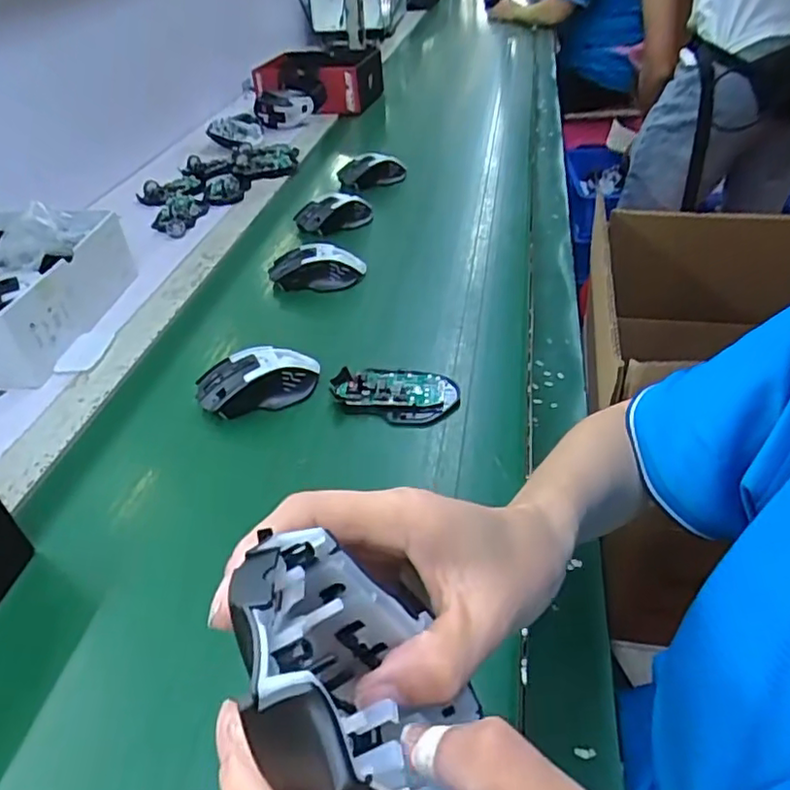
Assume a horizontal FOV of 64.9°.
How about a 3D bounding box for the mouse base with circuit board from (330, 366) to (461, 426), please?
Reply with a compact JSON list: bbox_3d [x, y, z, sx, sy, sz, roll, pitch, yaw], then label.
[{"bbox_3d":[0.000,-0.003,0.559,0.112,0.016,0.065,3,41,7],"label":"mouse base with circuit board"}]

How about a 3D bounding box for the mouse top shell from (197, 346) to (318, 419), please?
[{"bbox_3d":[-0.126,-0.012,0.572,0.108,0.041,0.054,-10,41,-8],"label":"mouse top shell"}]

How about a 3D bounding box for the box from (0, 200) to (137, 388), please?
[{"bbox_3d":[-0.432,-0.122,0.690,0.202,0.084,0.256,2,41,6],"label":"box"}]

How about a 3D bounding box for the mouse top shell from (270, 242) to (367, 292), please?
[{"bbox_3d":[-0.092,-0.148,0.728,0.112,0.045,0.051,0,41,4],"label":"mouse top shell"}]

